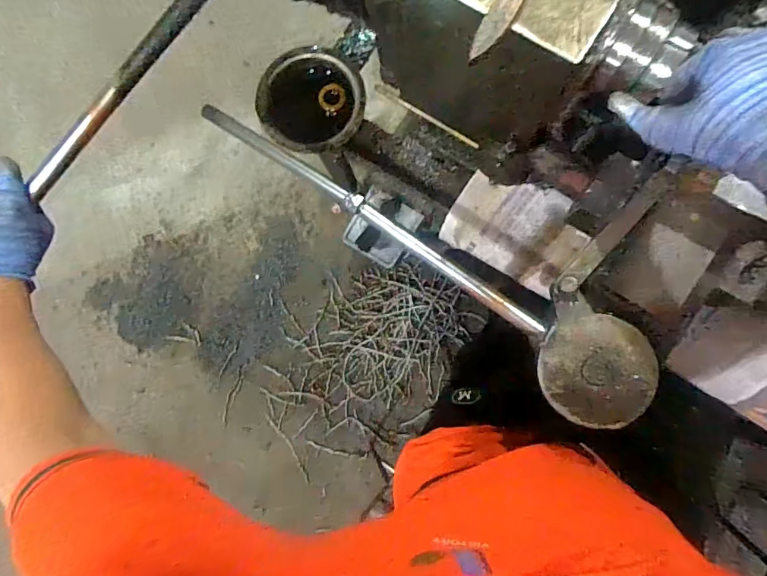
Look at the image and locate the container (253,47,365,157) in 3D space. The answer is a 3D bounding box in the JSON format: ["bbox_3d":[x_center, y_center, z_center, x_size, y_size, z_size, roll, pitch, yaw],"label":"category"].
[{"bbox_3d":[-0.091,-0.235,0.578,0.129,0.060,0.125,0,86,4],"label":"container"}]

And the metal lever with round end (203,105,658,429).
[{"bbox_3d":[0.033,-0.050,0.442,0.506,0.050,0.103,38,90,6],"label":"metal lever with round end"}]

